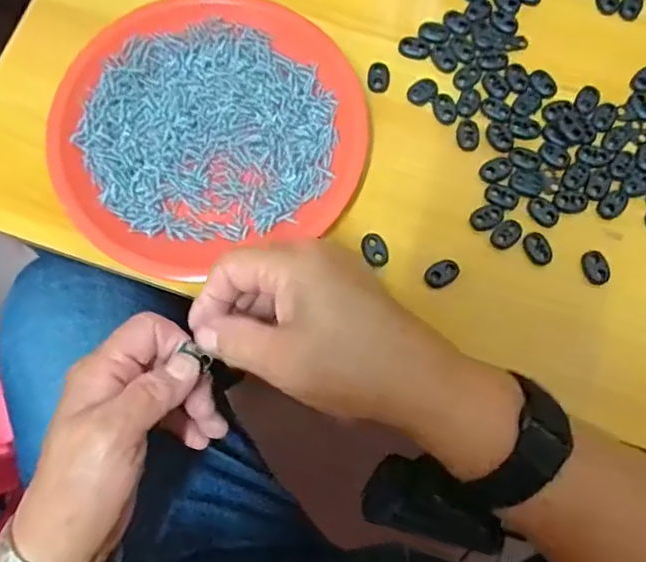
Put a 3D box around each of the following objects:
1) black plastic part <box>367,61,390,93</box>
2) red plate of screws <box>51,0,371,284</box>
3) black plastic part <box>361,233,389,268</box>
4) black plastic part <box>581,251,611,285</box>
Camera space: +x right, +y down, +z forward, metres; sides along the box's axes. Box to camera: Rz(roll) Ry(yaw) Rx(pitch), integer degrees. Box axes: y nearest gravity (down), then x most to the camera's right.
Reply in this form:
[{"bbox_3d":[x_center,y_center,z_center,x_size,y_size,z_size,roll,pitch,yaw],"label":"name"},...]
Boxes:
[{"bbox_3d":[0.038,-0.139,0.404,0.015,0.004,0.023,9,76,2],"label":"black plastic part"},{"bbox_3d":[-0.073,-0.104,0.384,0.186,0.021,0.183,0,76,-1],"label":"red plate of screws"},{"bbox_3d":[0.033,-0.019,0.375,0.016,0.004,0.022,-14,77,-4],"label":"black plastic part"},{"bbox_3d":[0.171,-0.009,0.372,0.015,0.004,0.021,-22,77,-6],"label":"black plastic part"}]

